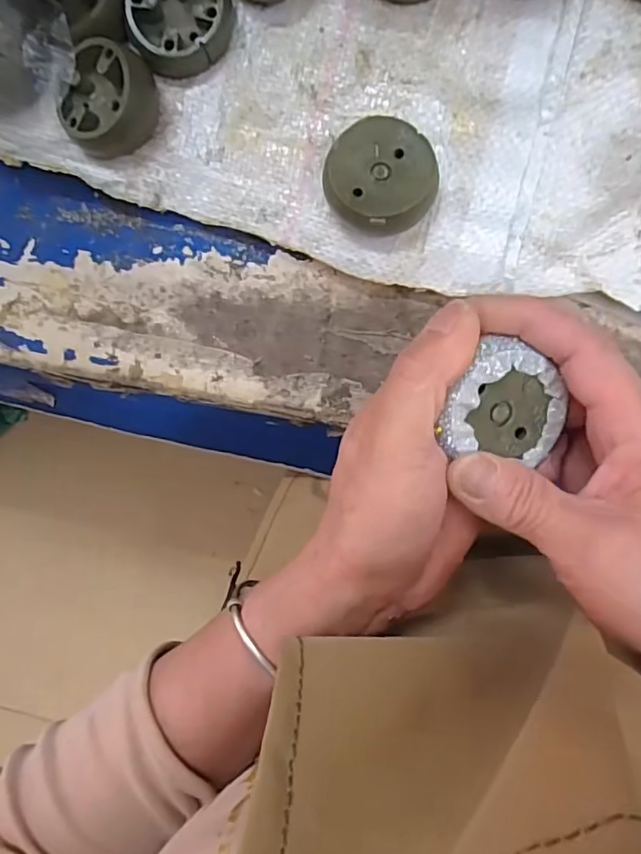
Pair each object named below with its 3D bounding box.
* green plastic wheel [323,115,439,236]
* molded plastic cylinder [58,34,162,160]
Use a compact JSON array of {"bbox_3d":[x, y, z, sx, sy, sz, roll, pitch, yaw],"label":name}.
[{"bbox_3d":[0.029,-0.118,0.269,0.050,0.024,0.053,0,89,8],"label":"green plastic wheel"},{"bbox_3d":[-0.110,-0.168,0.289,0.044,0.020,0.052,44,95,6],"label":"molded plastic cylinder"}]

